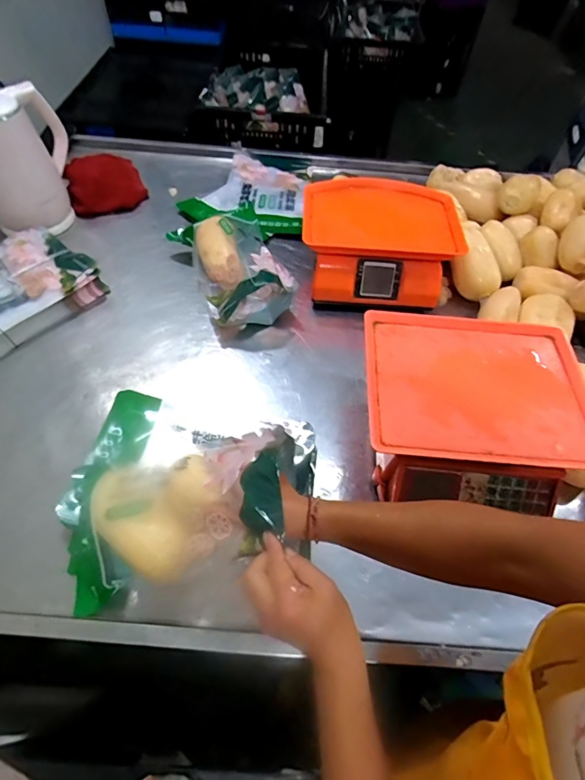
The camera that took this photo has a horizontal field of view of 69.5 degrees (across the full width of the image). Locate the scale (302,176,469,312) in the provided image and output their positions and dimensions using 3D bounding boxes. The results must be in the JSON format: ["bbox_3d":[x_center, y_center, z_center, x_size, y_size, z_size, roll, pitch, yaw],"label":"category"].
[{"bbox_3d":[0.160,-0.289,0.815,0.284,0.106,0.240,1,55,-3],"label":"scale"}]

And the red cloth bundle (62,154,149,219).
[{"bbox_3d":[-0.420,-0.471,0.949,0.160,0.064,0.168,-17,57,-15],"label":"red cloth bundle"}]

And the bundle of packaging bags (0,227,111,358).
[{"bbox_3d":[-0.514,-0.162,0.741,0.202,0.059,0.300,35,60,20],"label":"bundle of packaging bags"}]

